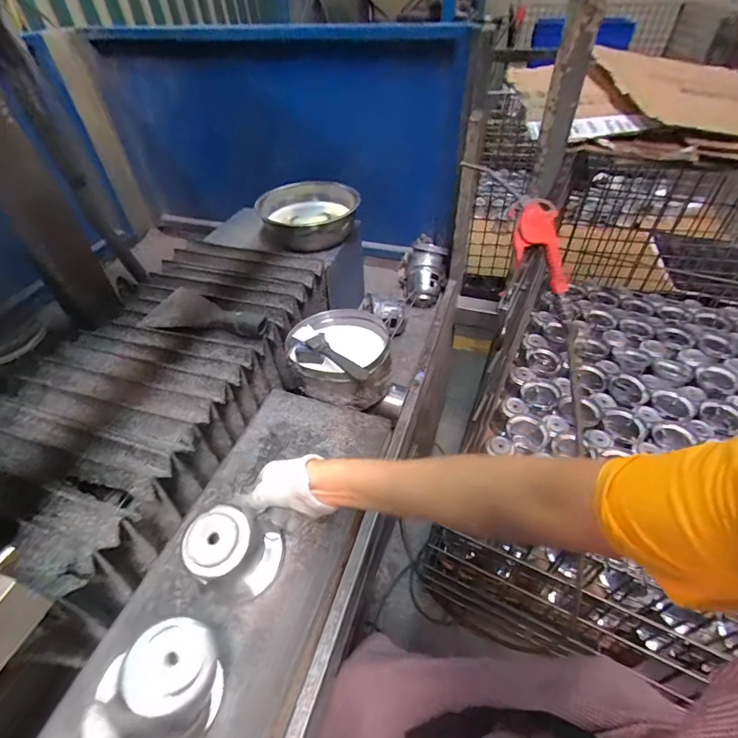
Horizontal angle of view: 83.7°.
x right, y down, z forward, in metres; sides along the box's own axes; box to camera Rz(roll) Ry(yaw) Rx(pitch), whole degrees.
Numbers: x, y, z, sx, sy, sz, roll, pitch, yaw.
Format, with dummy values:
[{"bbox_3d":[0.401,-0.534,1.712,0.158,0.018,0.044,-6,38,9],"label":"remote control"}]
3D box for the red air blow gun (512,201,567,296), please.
[{"bbox_3d":[0.232,-0.159,0.549,0.057,0.123,0.041,-14,27,50],"label":"red air blow gun"}]

